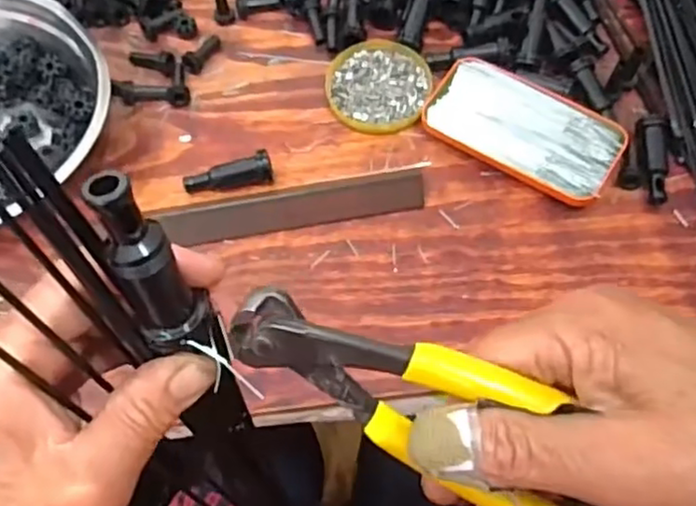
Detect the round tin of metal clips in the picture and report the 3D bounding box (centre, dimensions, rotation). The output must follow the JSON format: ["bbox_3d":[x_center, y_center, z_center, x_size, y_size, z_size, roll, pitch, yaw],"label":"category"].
[{"bbox_3d":[0.025,-0.136,0.544,0.081,0.011,0.086,0,64,1],"label":"round tin of metal clips"}]

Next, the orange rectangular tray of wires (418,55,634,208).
[{"bbox_3d":[0.134,-0.095,0.510,0.143,0.015,0.074,32,69,15],"label":"orange rectangular tray of wires"}]

